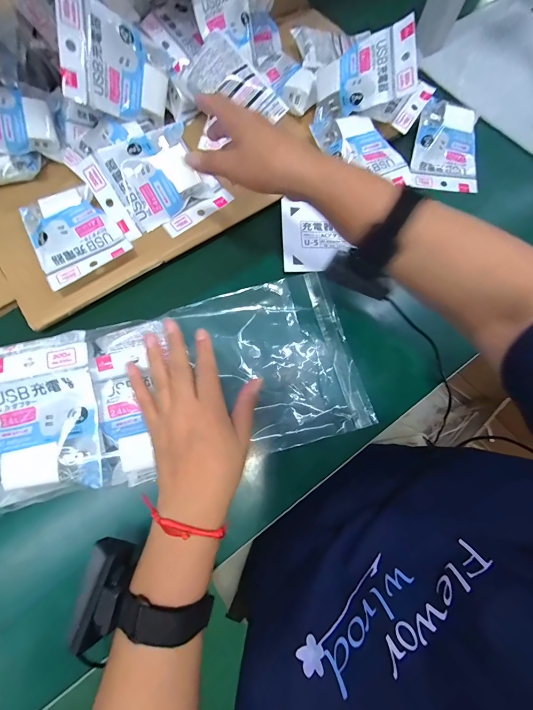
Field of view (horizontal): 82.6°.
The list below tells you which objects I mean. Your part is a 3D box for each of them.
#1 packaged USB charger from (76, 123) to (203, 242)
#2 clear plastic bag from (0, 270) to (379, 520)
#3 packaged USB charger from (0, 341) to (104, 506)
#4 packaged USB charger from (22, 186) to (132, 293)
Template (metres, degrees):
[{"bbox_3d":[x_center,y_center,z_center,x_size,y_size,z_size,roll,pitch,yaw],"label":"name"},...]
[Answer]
[{"bbox_3d":[-0.141,-0.210,0.365,0.124,0.018,0.096,-32,107,-6],"label":"packaged USB charger"},{"bbox_3d":[-0.077,0.023,0.327,0.365,0.033,0.190,-10,76,-16],"label":"clear plastic bag"},{"bbox_3d":[-0.205,0.060,0.282,0.091,0.032,0.127,-10,74,-5],"label":"packaged USB charger"},{"bbox_3d":[-0.232,-0.145,0.365,0.093,0.033,0.126,-36,78,-12],"label":"packaged USB charger"}]

